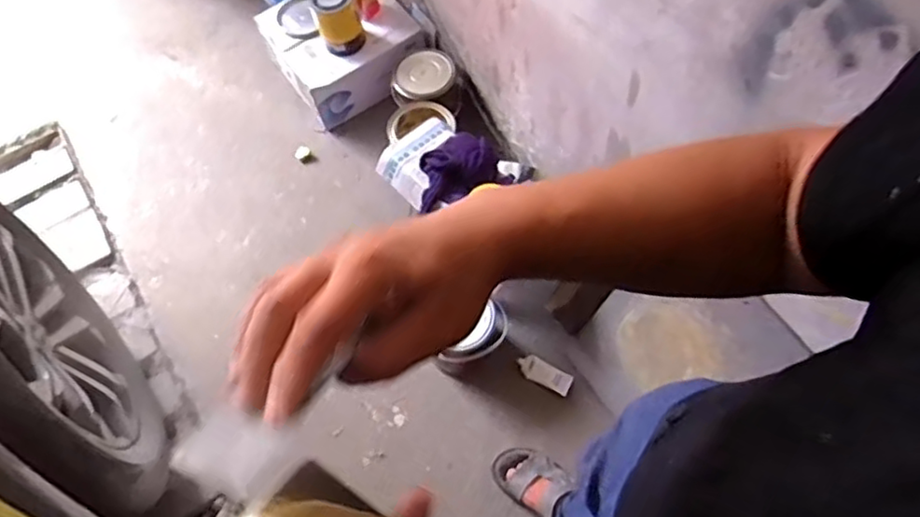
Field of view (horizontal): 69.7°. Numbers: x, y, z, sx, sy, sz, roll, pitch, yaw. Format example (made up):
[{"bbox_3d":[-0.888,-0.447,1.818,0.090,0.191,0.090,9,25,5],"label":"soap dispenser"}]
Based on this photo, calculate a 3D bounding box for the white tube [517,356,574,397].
[{"bbox_3d":[0.182,0.247,1.422,0.120,0.020,0.047,24,65,15],"label":"white tube"}]

